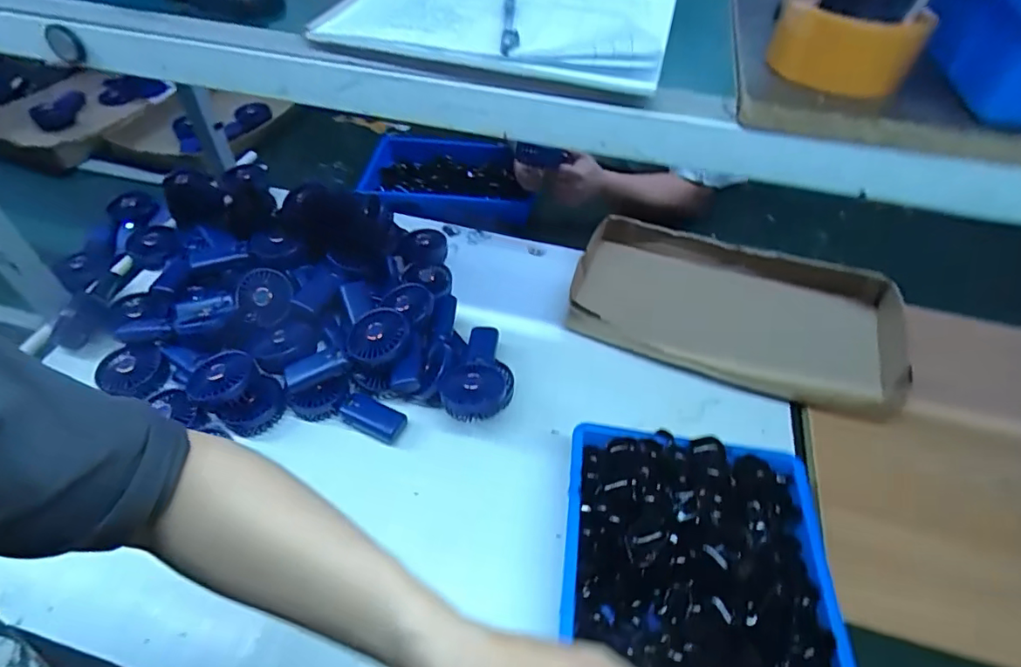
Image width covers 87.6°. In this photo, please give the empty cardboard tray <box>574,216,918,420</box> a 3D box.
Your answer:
[{"bbox_3d":[0.381,-0.042,0.928,0.524,0.082,0.313,17,48,12],"label":"empty cardboard tray"}]

